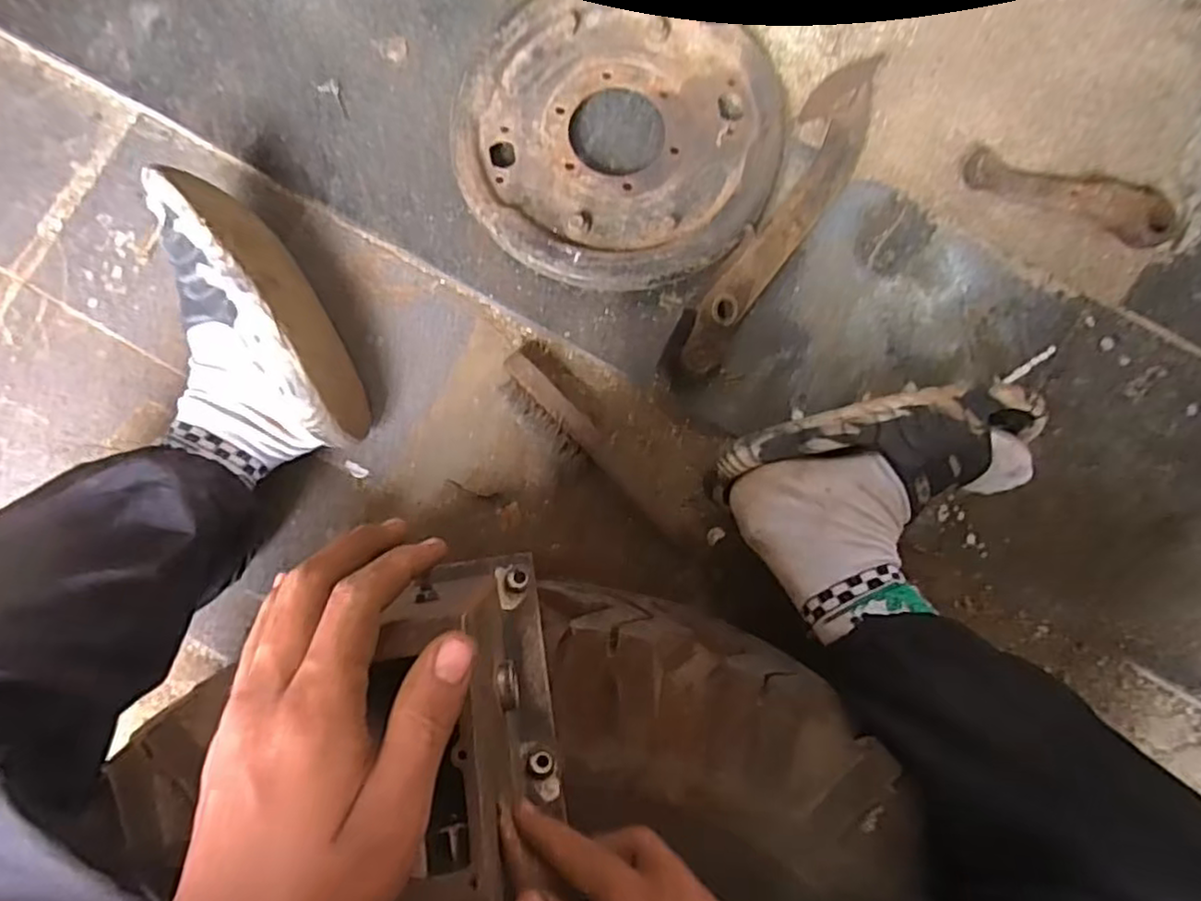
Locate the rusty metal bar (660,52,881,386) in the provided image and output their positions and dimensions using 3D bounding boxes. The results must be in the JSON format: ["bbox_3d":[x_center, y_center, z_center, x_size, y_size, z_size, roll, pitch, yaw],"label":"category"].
[{"bbox_3d":[0.166,-0.213,0.622,0.063,0.054,0.353,30,88,0],"label":"rusty metal bar"}]

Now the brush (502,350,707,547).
[{"bbox_3d":[-0.001,0.006,0.617,0.233,0.030,0.043,43,88,1],"label":"brush"}]

